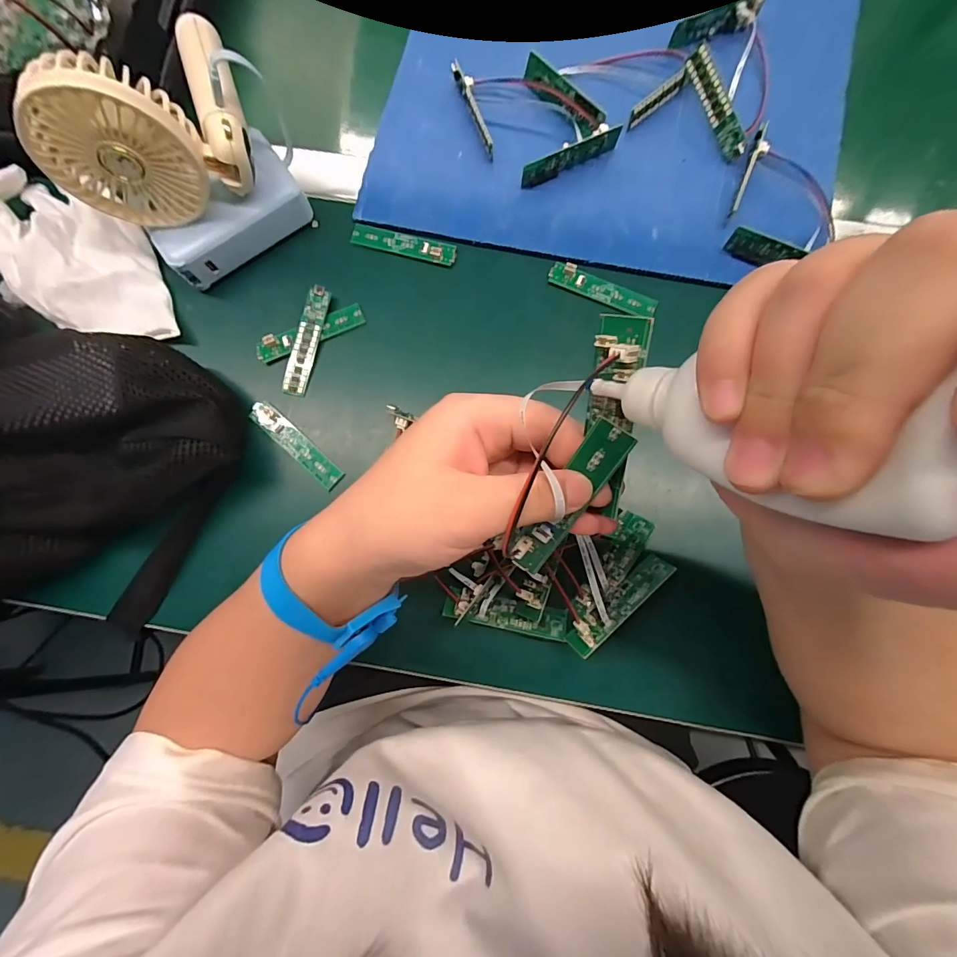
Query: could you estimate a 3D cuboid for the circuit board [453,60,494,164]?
[{"bbox_3d":[-0.003,-0.297,0.341,0.010,0.019,0.084,-19,82,-2],"label":"circuit board"}]

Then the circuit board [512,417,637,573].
[{"bbox_3d":[0.037,0.012,0.185,0.018,0.010,0.082,30,122,5],"label":"circuit board"}]

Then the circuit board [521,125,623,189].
[{"bbox_3d":[0.072,-0.249,0.331,0.081,0.018,0.005,-24,60,-2],"label":"circuit board"}]

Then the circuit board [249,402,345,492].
[{"bbox_3d":[-0.137,-0.027,0.317,0.083,0.006,0.018,42,84,6],"label":"circuit board"}]

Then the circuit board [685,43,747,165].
[{"bbox_3d":[0.185,-0.288,0.328,0.007,0.017,0.082,-35,99,-34],"label":"circuit board"}]

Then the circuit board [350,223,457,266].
[{"bbox_3d":[-0.059,-0.185,0.337,0.085,0.007,0.017,15,82,3],"label":"circuit board"}]

